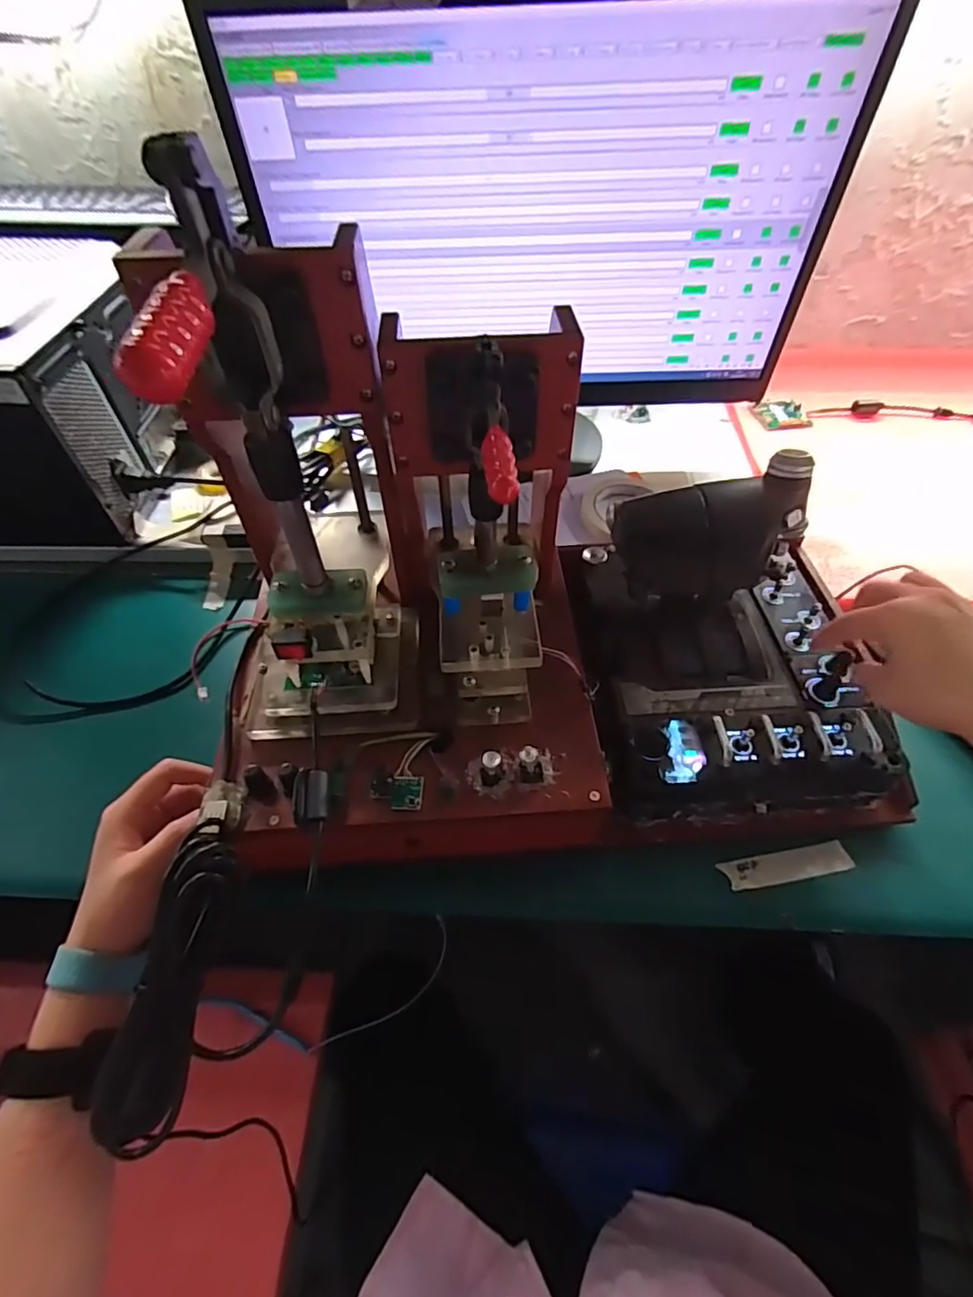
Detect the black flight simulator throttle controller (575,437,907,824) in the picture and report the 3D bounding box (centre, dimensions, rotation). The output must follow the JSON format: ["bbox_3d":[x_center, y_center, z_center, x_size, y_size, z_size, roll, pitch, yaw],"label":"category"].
[{"bbox_3d":[0.180,-0.007,0.412,0.204,0.129,0.223,-3,52,-1],"label":"black flight simulator throttle controller"}]

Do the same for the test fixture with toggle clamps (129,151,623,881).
[{"bbox_3d":[-0.051,-0.051,0.298,0.238,0.285,0.208,-2,52,-1],"label":"test fixture with toggle clamps"}]

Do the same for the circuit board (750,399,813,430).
[{"bbox_3d":[0.369,-0.293,0.699,0.061,0.012,0.053,0,52,1],"label":"circuit board"}]

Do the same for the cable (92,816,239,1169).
[{"bbox_3d":[-0.165,0.176,0.294,0.033,0.031,0.149,8,76,7],"label":"cable"}]

